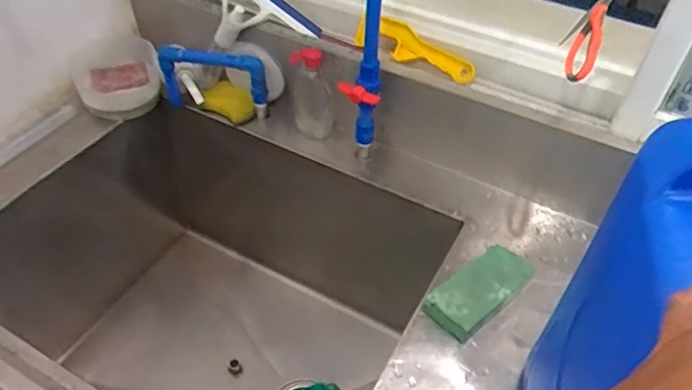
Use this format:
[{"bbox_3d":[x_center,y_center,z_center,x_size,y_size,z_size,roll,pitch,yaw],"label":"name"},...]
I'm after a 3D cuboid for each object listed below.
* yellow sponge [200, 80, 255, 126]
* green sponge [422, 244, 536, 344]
[{"bbox_3d":[-0.201,-0.160,0.987,0.097,0.040,0.063,23,50,18],"label":"yellow sponge"},{"bbox_3d":[0.176,0.123,0.739,0.155,0.034,0.069,-33,56,-29],"label":"green sponge"}]

